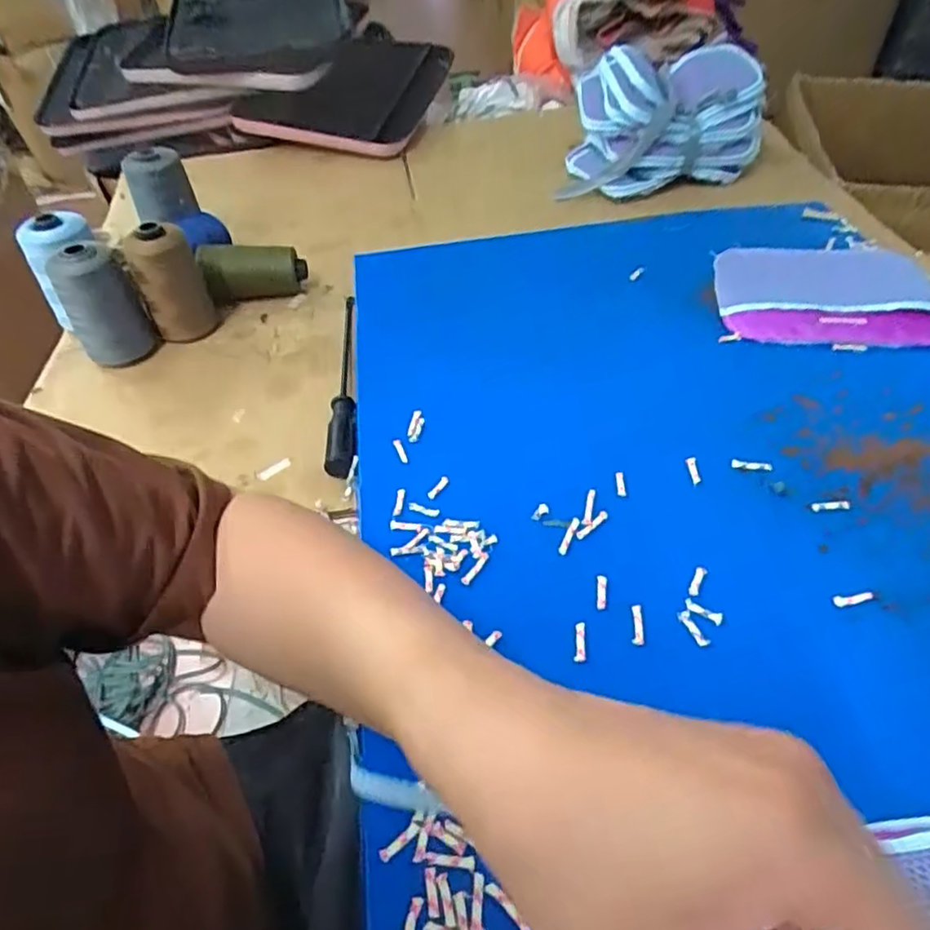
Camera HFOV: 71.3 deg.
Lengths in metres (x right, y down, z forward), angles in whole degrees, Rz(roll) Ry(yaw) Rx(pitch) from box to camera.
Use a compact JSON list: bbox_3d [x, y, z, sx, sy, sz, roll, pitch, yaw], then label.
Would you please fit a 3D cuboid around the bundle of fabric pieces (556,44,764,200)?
[{"bbox_3d":[0.247,-0.423,0.812,0.238,0.131,0.097,1,49,7],"label":"bundle of fabric pieces"}]

